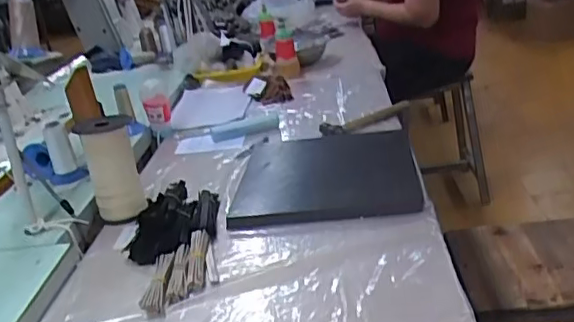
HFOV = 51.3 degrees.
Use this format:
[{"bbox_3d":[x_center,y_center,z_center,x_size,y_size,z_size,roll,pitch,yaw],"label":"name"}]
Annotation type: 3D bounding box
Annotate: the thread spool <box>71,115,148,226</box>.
[{"bbox_3d":[-0.286,0.012,0.984,0.079,0.167,0.076,-6,23,3],"label":"thread spool"}]

